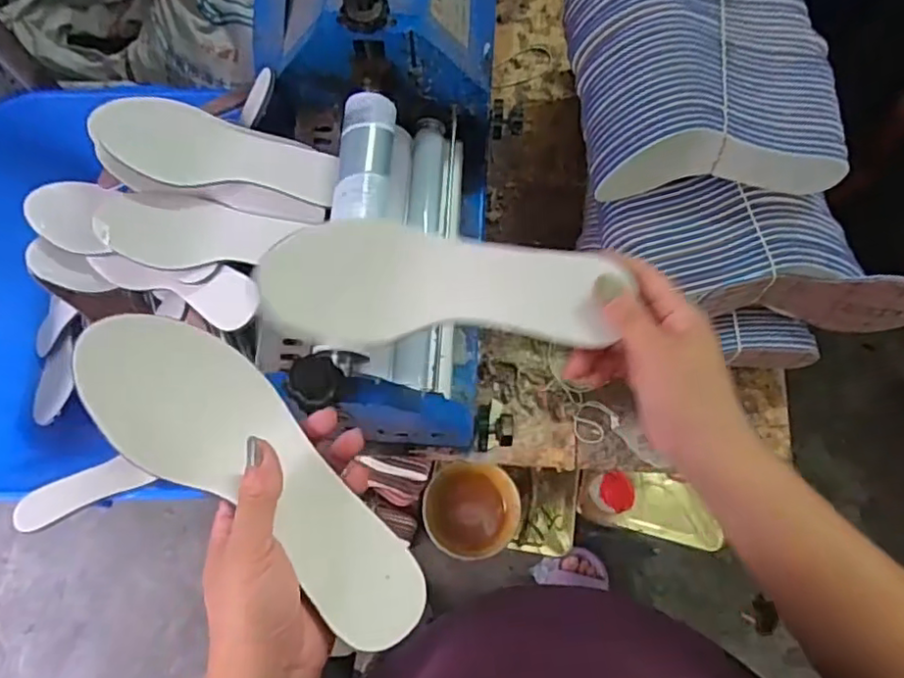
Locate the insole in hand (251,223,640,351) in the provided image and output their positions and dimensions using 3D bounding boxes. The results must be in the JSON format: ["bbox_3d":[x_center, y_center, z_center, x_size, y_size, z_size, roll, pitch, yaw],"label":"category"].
[{"bbox_3d":[-0.011,-0.035,0.406,0.214,0.042,0.075,3,72,3],"label":"insole in hand"}]

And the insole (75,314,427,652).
[{"bbox_3d":[-0.104,0.077,0.342,0.227,0.040,0.074,42,77,4],"label":"insole"}]

